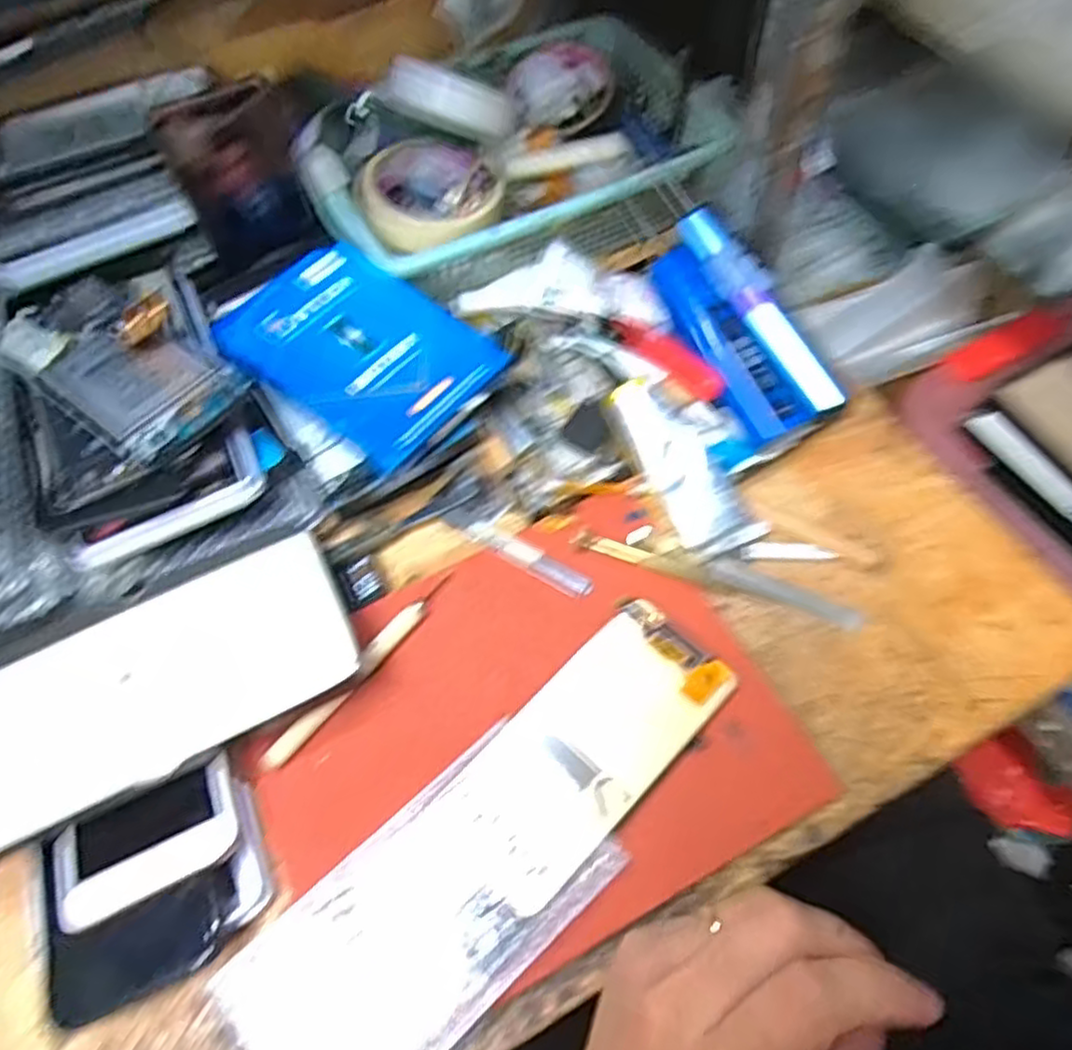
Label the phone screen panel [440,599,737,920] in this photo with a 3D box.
[{"bbox_3d":[0.027,0.108,0.353,0.072,0.007,0.152,40,68,21],"label":"phone screen panel"}]

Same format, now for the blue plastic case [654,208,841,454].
[{"bbox_3d":[0.128,-0.126,0.440,0.070,0.047,0.153,-25,77,-11],"label":"blue plastic case"}]

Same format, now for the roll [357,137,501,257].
[{"bbox_3d":[-0.074,-0.227,0.486,0.098,0.034,0.098,-1,61,2],"label":"roll"}]

